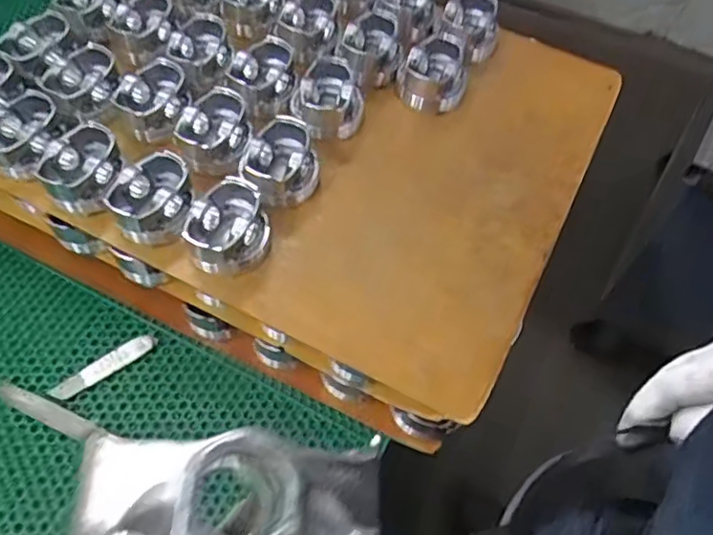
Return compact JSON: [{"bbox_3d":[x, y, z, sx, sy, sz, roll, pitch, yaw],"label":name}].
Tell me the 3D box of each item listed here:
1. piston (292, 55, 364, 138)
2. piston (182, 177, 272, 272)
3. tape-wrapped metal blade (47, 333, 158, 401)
[{"bbox_3d":[-0.032,-0.187,0.697,0.079,0.050,0.082,3,58,-1],"label":"piston"},{"bbox_3d":[-0.122,-0.038,0.592,0.075,0.044,0.080,2,58,-2],"label":"piston"},{"bbox_3d":[-0.262,0.103,0.651,0.112,0.010,0.020,-31,64,-20],"label":"tape-wrapped metal blade"}]

